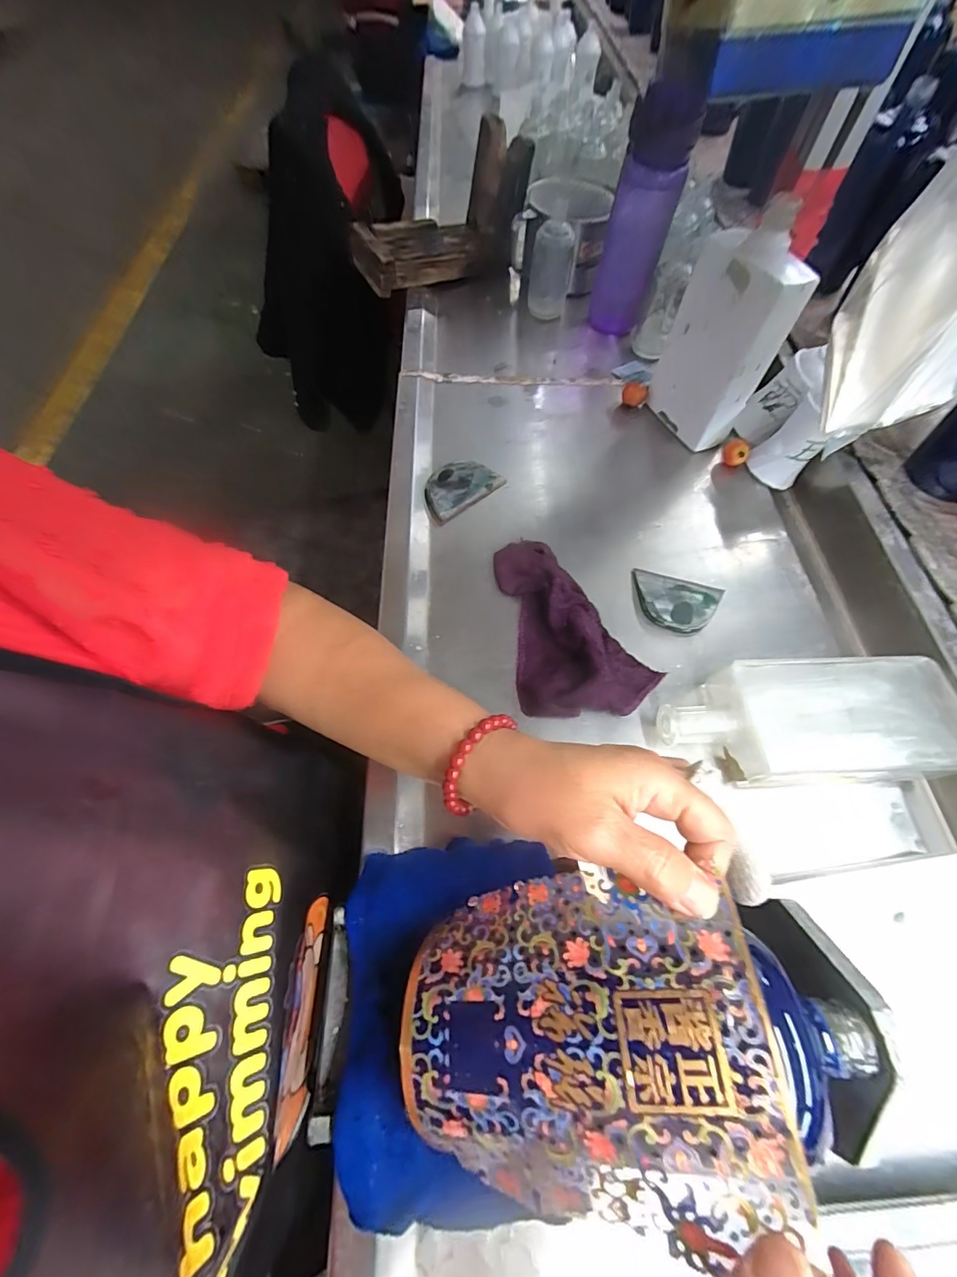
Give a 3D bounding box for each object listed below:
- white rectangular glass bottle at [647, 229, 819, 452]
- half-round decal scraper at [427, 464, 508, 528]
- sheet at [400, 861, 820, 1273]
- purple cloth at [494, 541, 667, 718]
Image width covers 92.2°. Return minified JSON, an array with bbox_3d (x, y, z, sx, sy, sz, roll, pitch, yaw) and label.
[{"bbox_3d":[0.257,-0.310,0.492,0.056,0.178,0.111,-22,64,-11],"label":"white rectangular glass bottle"},{"bbox_3d":[-0.022,-0.163,0.497,0.091,0.016,0.053,-40,69,-18],"label":"half-round decal scraper"},{"bbox_3d":[0.041,0.164,0.192,0.142,0.026,0.112,-10,55,13],"label":"sheet"},{"bbox_3d":[0.081,-0.019,0.410,0.114,0.035,0.181,-9,63,-4],"label":"purple cloth"}]

